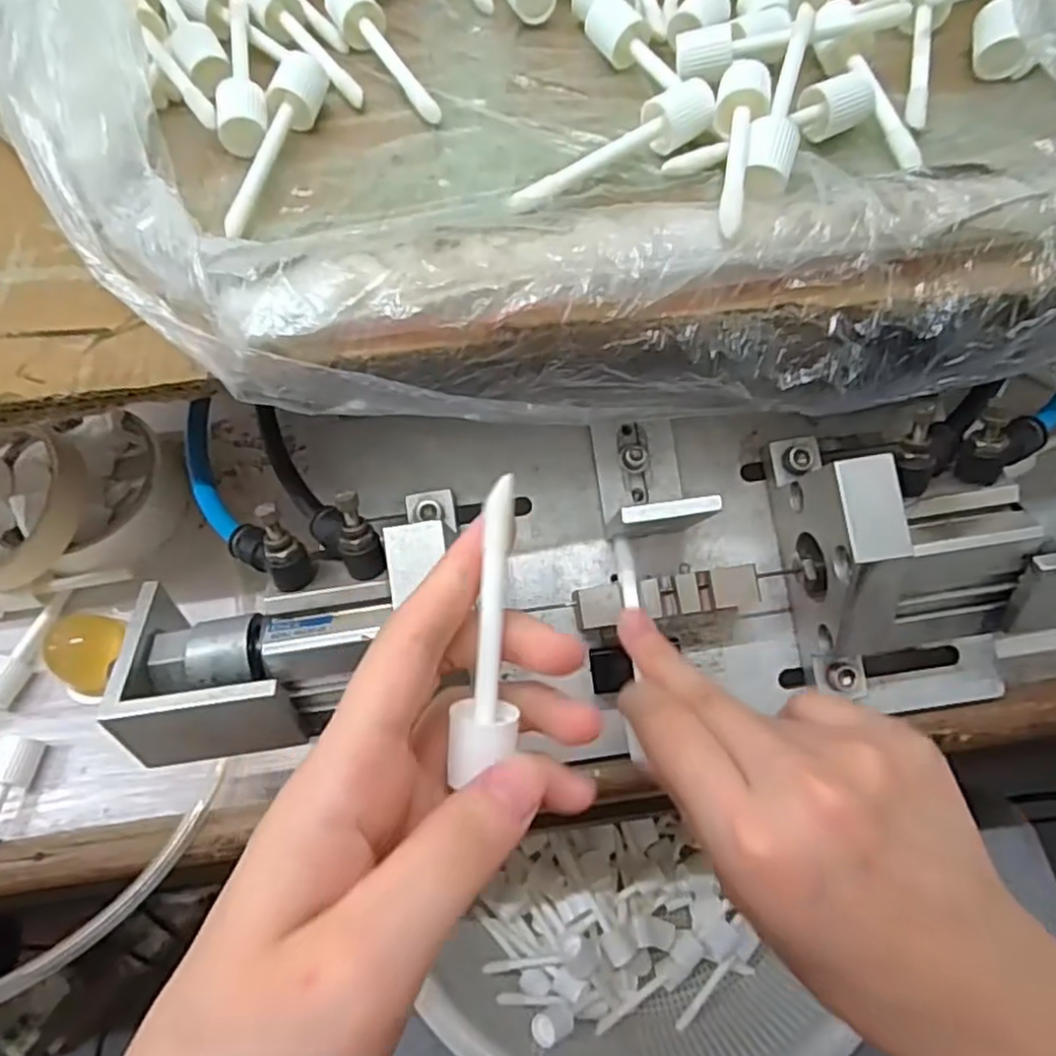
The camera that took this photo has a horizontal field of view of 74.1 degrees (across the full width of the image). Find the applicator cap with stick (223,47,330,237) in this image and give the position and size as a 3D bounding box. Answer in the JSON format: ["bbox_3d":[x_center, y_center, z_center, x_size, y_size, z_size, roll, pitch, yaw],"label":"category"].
[{"bbox_3d":[-0.093,-0.144,0.260,0.016,0.016,0.087,9,67,7],"label":"applicator cap with stick"}]

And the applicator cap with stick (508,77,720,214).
[{"bbox_3d":[0.028,-0.130,0.244,0.082,0.017,0.016,-29,68,-10],"label":"applicator cap with stick"}]

